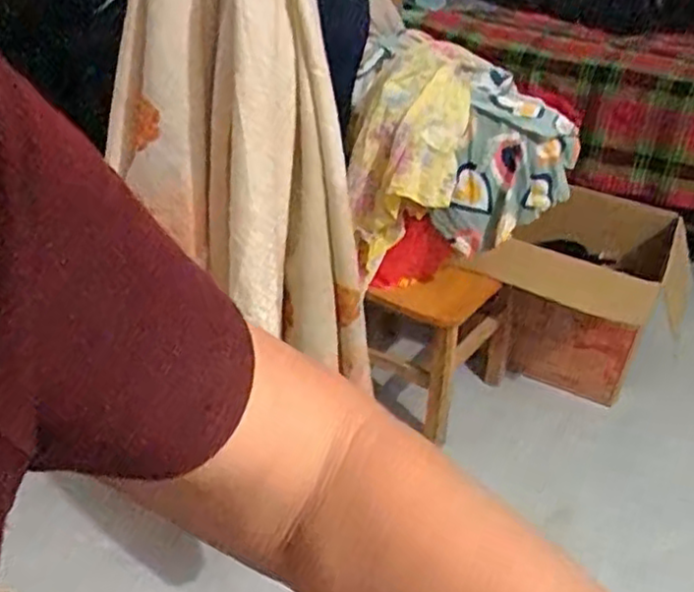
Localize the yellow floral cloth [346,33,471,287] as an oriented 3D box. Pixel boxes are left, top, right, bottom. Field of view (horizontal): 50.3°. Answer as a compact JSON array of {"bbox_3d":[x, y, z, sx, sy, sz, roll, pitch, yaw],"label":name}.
[{"bbox_3d":[0.101,-0.217,1.147,0.161,0.290,0.213,7,33,2],"label":"yellow floral cloth"}]

